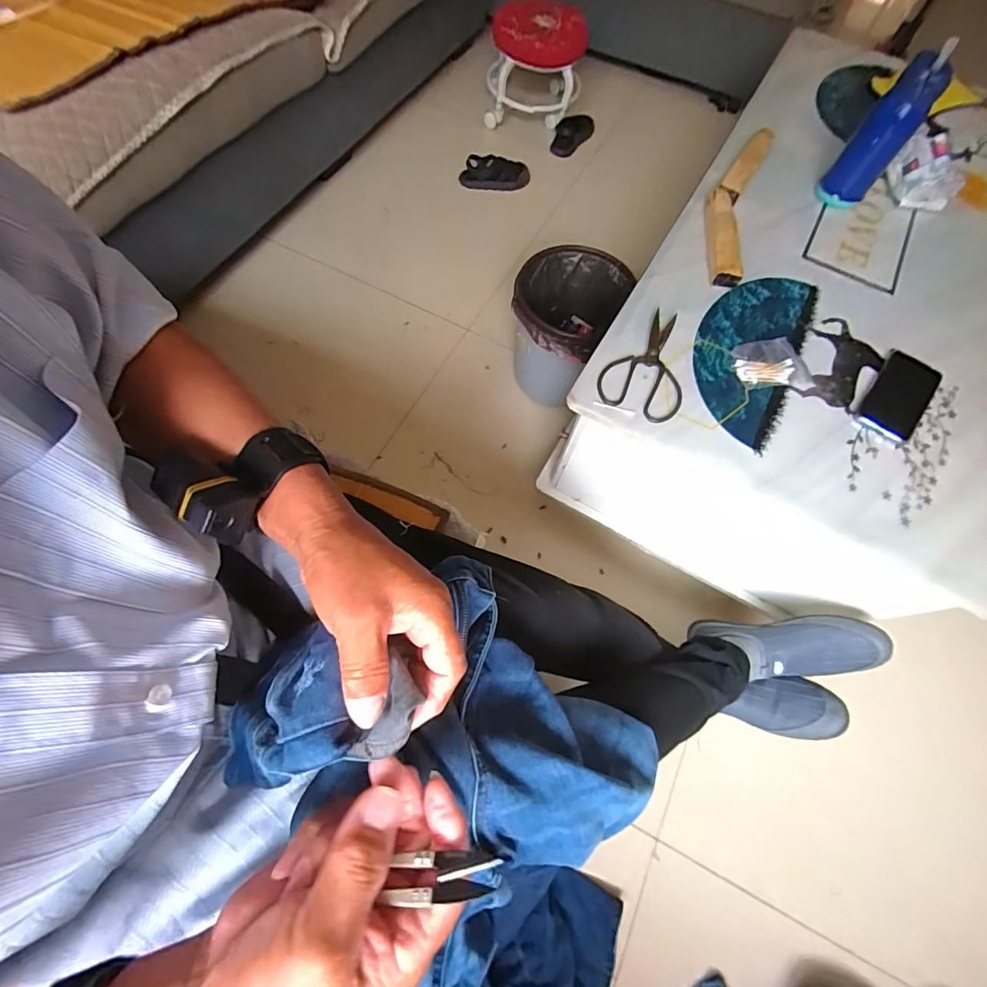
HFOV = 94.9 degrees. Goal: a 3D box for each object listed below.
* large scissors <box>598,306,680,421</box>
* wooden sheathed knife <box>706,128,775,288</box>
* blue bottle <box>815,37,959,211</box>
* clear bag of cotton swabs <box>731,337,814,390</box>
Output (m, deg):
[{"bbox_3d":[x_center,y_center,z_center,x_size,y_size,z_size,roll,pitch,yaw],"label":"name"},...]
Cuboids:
[{"bbox_3d":[0.226,-0.192,0.661,0.116,0.011,0.194,22,68,6],"label":"large scissors"},{"bbox_3d":[0.427,-0.528,0.802,0.081,0.028,0.414,20,67,5],"label":"wooden sheathed knife"},{"bbox_3d":[0.653,-0.598,0.764,0.077,0.208,0.062,43,71,14],"label":"blue bottle"},{"bbox_3d":[0.409,-0.188,0.672,0.107,0.018,0.085,-14,69,-9],"label":"clear bag of cotton swabs"}]

